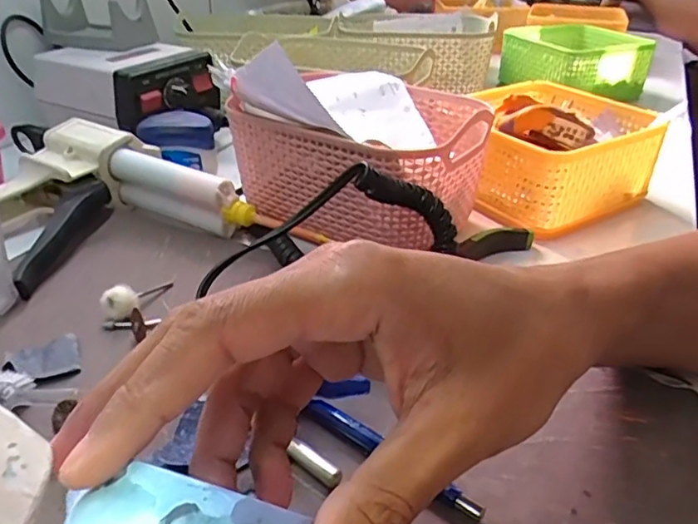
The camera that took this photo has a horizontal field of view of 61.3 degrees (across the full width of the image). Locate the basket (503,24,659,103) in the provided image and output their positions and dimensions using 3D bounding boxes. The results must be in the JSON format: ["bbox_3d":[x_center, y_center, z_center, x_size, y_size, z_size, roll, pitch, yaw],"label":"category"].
[{"bbox_3d":[0.271,-0.249,0.723,0.142,0.059,0.160,-15,35,-24],"label":"basket"}]

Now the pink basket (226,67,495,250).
[{"bbox_3d":[0.017,-0.071,0.398,0.150,0.074,0.131,27,40,36],"label":"pink basket"}]

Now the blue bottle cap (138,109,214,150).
[{"bbox_3d":[-0.135,-0.103,0.463,0.055,0.023,0.034,-5,32,-10],"label":"blue bottle cap"}]

